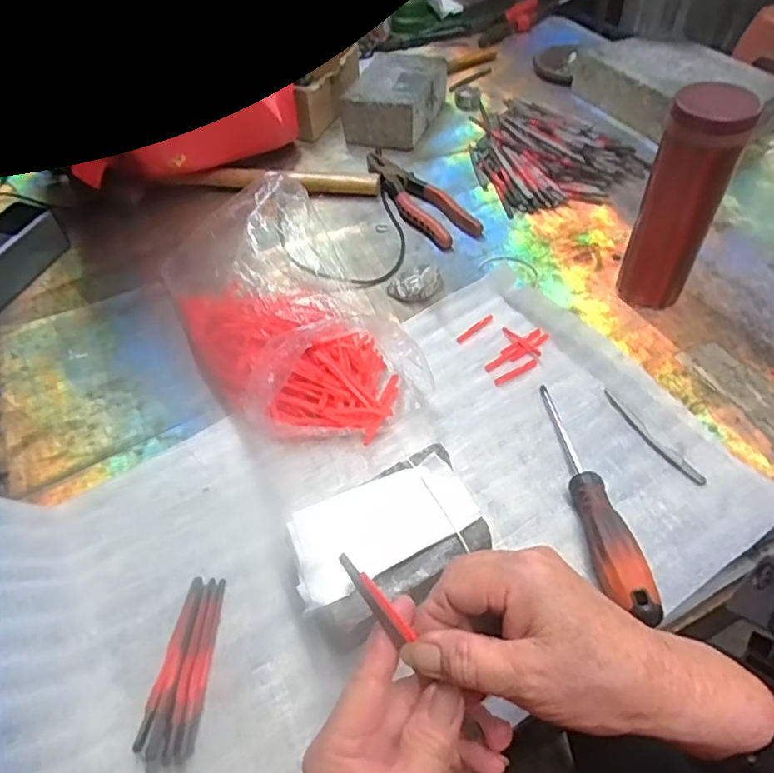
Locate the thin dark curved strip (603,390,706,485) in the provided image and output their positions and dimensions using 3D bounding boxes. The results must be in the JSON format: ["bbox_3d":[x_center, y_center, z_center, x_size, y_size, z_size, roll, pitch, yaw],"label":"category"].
[{"bbox_3d":[0.207,0.038,0.460,0.011,0.004,0.102,-26,53,-19],"label":"thin dark curved strip"}]

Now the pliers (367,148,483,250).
[{"bbox_3d":[0.027,-0.226,0.691,0.058,0.018,0.203,-30,54,-21],"label":"pliers"}]

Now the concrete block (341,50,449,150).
[{"bbox_3d":[0.012,-0.396,0.804,0.107,0.067,0.159,15,51,15],"label":"concrete block"}]

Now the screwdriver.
[{"bbox_3d":[0.143,0.071,0.419,0.027,0.030,0.198,-7,49,-3],"label":"screwdriver"}]

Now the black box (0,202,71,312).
[{"bbox_3d":[-0.406,-0.136,0.622,0.058,0.049,0.135,14,51,14],"label":"black box"}]

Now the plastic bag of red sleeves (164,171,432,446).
[{"bbox_3d":[-0.096,-0.072,0.522,0.165,0.084,0.284,-22,51,-15],"label":"plastic bag of red sleeves"}]

